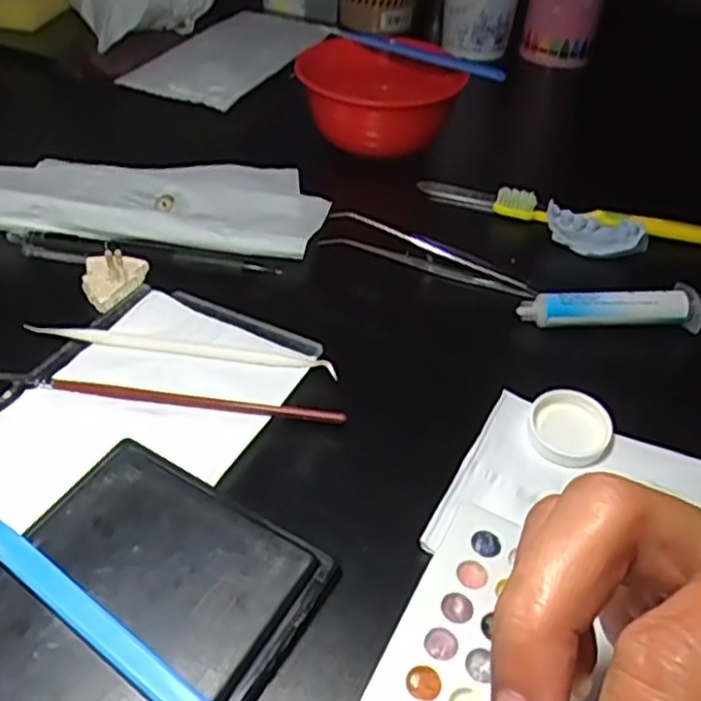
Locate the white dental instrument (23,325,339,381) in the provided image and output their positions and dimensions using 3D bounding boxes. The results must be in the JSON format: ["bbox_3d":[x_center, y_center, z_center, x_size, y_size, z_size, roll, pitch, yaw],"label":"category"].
[{"bbox_3d":[-0.075,-0.002,0.331,0.137,0.005,0.008,9,42,3],"label":"white dental instrument"}]

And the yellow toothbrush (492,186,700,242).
[{"bbox_3d":[0.160,-0.071,0.427,0.151,0.021,0.018,13,43,7],"label":"yellow toothbrush"}]

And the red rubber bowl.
[{"bbox_3d":[0.018,-0.167,0.492,0.105,0.061,0.095,8,42,2],"label":"red rubber bowl"}]

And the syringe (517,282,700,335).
[{"bbox_3d":[0.152,-0.021,0.360,0.134,0.018,0.017,1,43,-6],"label":"syringe"}]

